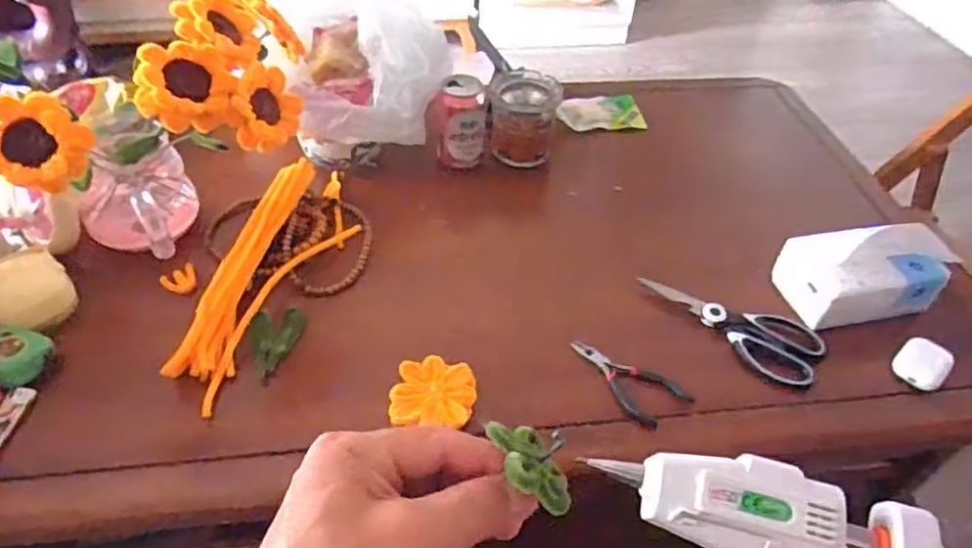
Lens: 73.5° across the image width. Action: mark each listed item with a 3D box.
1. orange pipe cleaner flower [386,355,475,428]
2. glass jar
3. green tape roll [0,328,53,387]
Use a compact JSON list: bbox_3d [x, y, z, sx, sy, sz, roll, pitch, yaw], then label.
[{"bbox_3d":[-0.050,0.113,0.621,0.078,0.012,0.072,3,45,0],"label":"orange pipe cleaner flower"},{"bbox_3d":[0.051,-0.218,0.919,0.093,0.105,0.092,2,45,-2],"label":"glass jar"},{"bbox_3d":[-0.462,0.081,0.635,0.064,0.028,0.064,10,31,-6],"label":"green tape roll"}]

